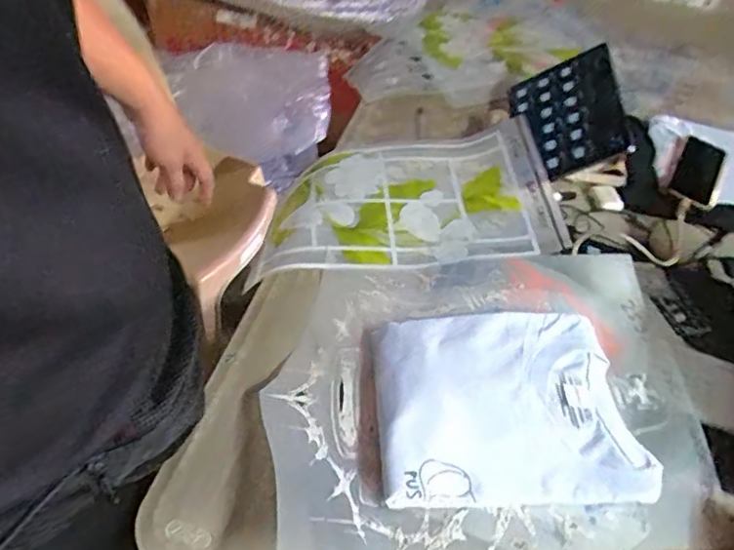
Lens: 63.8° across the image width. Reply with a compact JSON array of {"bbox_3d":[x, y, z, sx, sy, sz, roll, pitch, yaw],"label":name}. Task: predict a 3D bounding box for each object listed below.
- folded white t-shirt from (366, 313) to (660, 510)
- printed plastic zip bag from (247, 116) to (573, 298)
[{"bbox_3d":[0.139,0.133,0.611,0.255,0.043,0.207,1,50,-7],"label":"folded white t-shirt"},{"bbox_3d":[0.046,-0.109,0.852,0.416,0.053,0.264,-8,50,-3],"label":"printed plastic zip bag"}]

